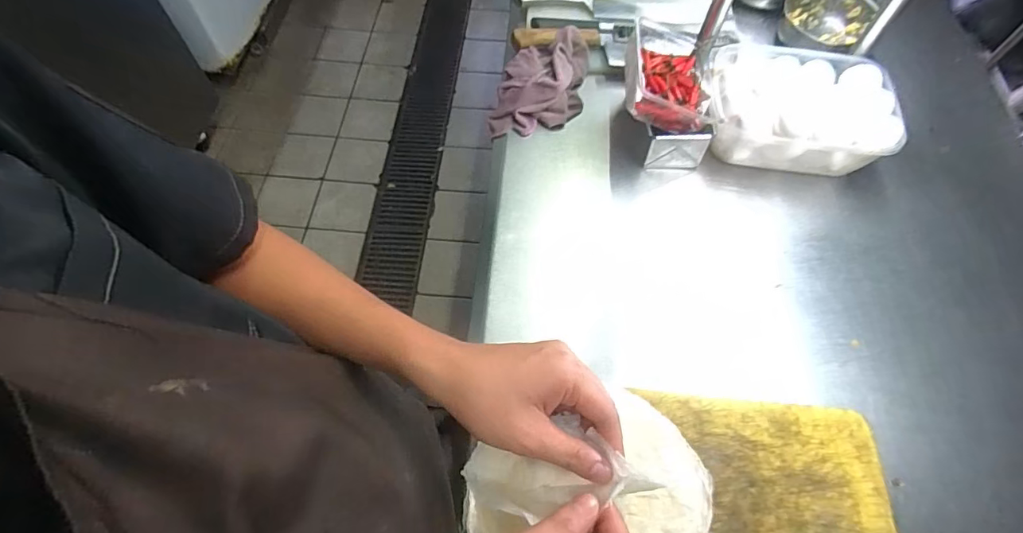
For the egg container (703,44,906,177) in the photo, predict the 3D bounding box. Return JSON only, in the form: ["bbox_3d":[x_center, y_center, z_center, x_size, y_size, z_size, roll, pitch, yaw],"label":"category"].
[{"bbox_3d":[0.381,-0.215,0.673,0.234,0.085,0.181,6,62,3],"label":"egg container"}]

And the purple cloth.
[{"bbox_3d":[0.047,-0.280,0.727,0.127,0.062,0.193,13,63,6],"label":"purple cloth"}]

